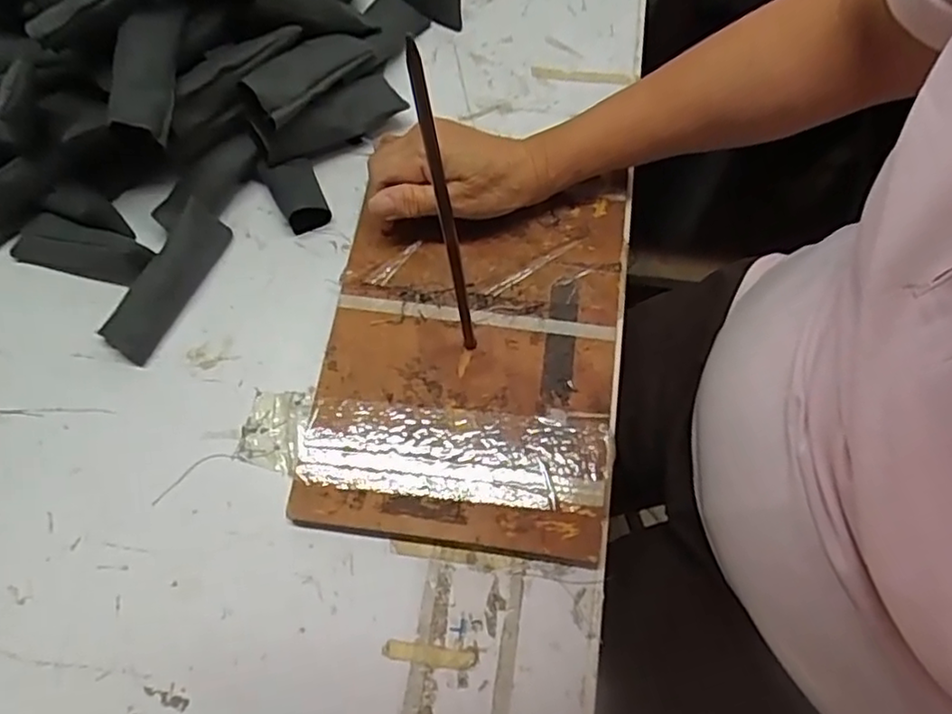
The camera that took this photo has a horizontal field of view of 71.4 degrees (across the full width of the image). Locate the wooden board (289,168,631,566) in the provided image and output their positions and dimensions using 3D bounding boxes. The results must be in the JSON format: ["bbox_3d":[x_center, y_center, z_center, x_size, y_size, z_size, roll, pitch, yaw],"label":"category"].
[{"bbox_3d":[-0.003,-0.008,0.410,0.176,0.009,0.234,7,68,5],"label":"wooden board"}]

